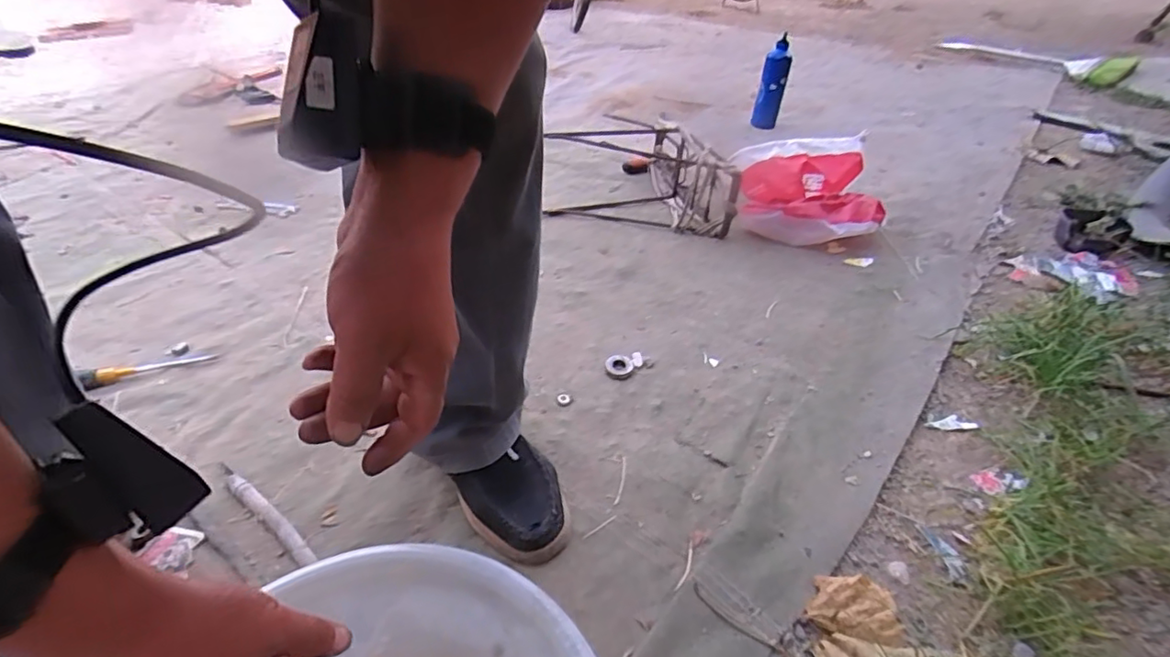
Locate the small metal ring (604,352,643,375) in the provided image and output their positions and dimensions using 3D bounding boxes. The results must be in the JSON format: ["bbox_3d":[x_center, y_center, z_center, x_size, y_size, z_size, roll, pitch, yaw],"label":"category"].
[{"bbox_3d":[0.057,0.051,0.827,0.053,0.009,0.038,-6,39,-10],"label":"small metal ring"}]

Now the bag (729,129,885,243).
[{"bbox_3d":[0.438,-0.272,1.152,0.258,0.142,0.264,2,38,0],"label":"bag"}]

